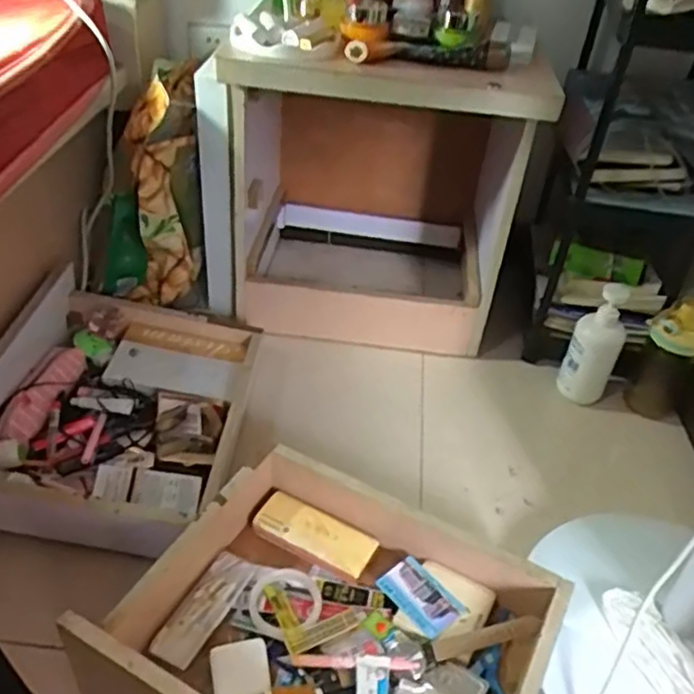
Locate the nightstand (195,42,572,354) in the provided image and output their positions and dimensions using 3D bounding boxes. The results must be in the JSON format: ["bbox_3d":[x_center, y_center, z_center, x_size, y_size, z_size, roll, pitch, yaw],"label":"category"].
[{"bbox_3d":[0.027,-0.263,1.182,0.489,0.500,0.347,9,39,3],"label":"nightstand"}]

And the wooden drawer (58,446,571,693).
[{"bbox_3d":[-0.004,0.270,0.676,0.366,0.134,0.326,22,41,19],"label":"wooden drawer"}]

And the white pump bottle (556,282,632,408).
[{"bbox_3d":[0.384,0.002,1.068,0.073,0.195,0.063,23,42,20],"label":"white pump bottle"}]

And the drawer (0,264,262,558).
[{"bbox_3d":[-0.301,0.064,0.910,0.314,0.124,0.398,6,39,0],"label":"drawer"}]

